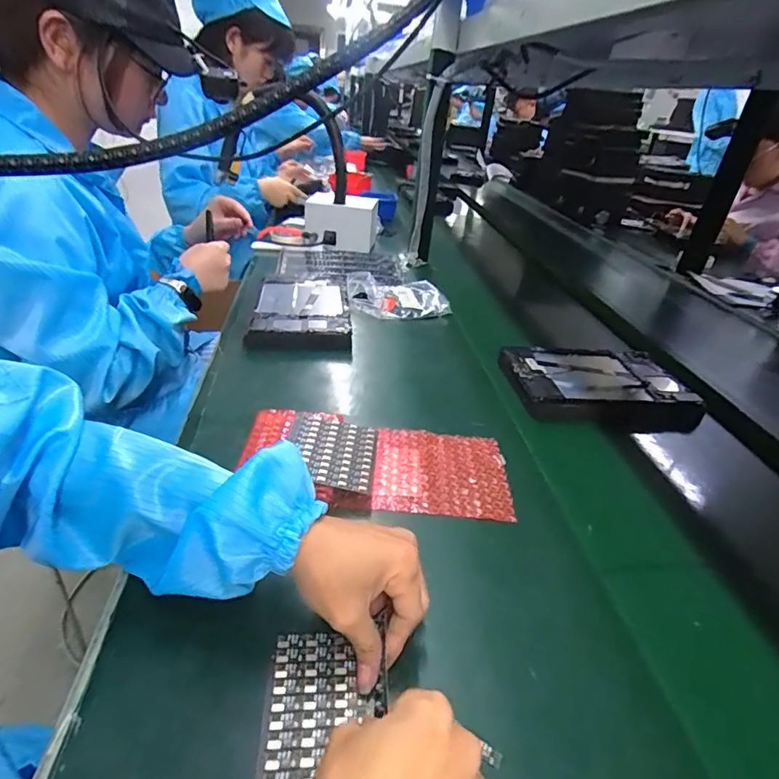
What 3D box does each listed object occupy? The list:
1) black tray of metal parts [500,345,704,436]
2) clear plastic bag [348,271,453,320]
[{"bbox_3d":[0.289,-0.007,0.670,0.240,0.033,0.170,-2,32,-2],"label":"black tray of metal parts"},{"bbox_3d":[0.013,-0.167,0.866,0.170,0.033,0.126,-6,33,-9],"label":"clear plastic bag"}]

